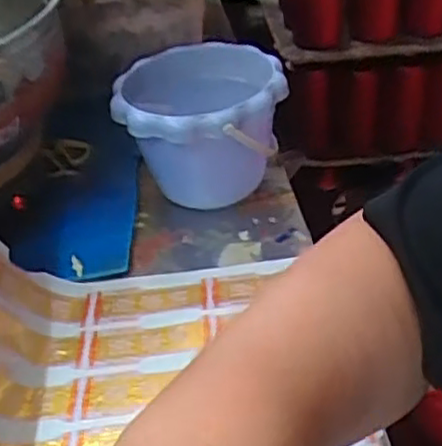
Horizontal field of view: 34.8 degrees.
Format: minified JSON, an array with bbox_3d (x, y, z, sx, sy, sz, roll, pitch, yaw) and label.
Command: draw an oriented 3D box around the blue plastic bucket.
[{"bbox_3d":[-0.014,-0.086,0.674,0.144,0.123,0.156,-3,35,2],"label":"blue plastic bucket"}]

